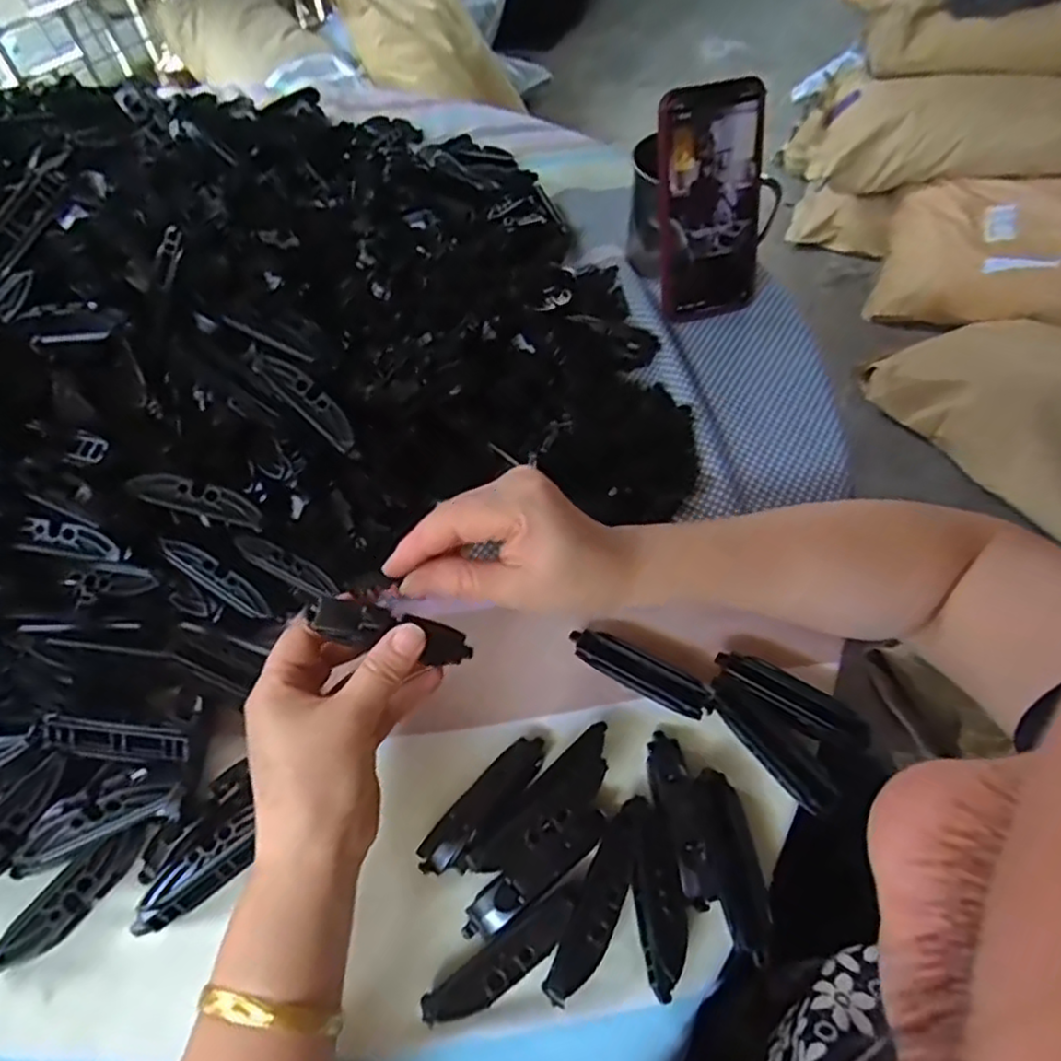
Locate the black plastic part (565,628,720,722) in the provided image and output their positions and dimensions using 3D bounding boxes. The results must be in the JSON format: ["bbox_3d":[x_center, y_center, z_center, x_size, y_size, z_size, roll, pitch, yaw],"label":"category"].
[{"bbox_3d":[0.059,0.076,0.373,0.081,0.015,0.019,27,60,19],"label":"black plastic part"}]

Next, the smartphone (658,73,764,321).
[{"bbox_3d":[0.133,-0.235,0.505,0.073,0.156,0.014,-12,35,-3],"label":"smartphone"}]

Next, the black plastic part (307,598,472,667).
[{"bbox_3d":[-0.064,0.049,0.331,0.078,0.015,0.016,20,51,-24],"label":"black plastic part"}]

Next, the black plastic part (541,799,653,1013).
[{"bbox_3d":[0.033,0.166,0.315,0.019,0.011,0.092,21,58,16],"label":"black plastic part"}]

